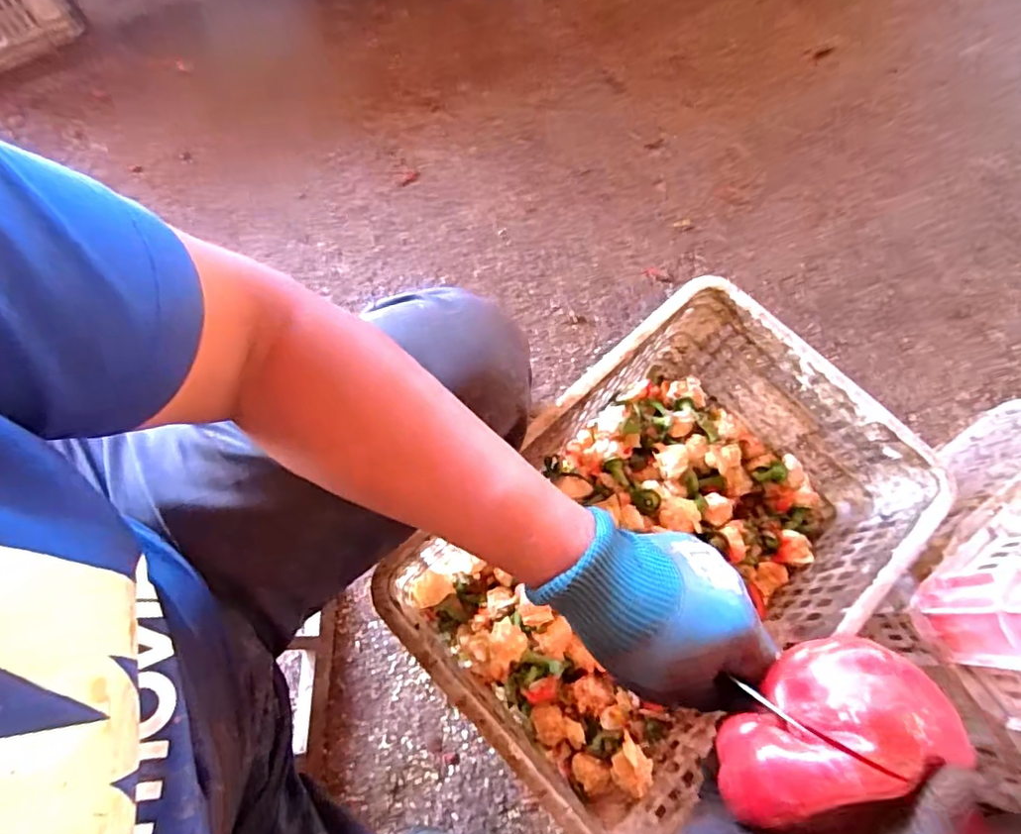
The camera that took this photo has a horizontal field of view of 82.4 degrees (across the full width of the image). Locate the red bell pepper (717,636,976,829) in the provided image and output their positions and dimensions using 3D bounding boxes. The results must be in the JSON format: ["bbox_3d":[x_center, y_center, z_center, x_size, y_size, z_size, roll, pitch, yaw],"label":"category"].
[{"bbox_3d":[0.150,0.147,0.279,0.106,0.051,0.062,-18,74,-8],"label":"red bell pepper"}]

